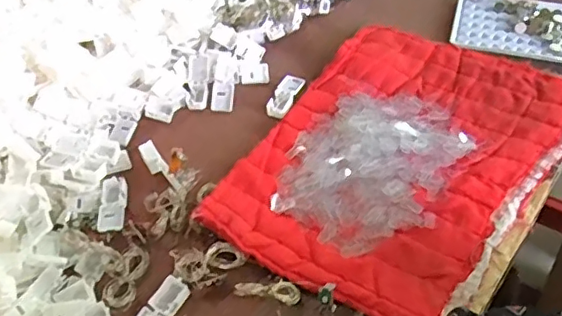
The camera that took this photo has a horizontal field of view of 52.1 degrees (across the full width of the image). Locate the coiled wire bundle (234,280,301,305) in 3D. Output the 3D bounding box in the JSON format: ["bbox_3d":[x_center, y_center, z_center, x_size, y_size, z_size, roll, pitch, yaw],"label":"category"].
[{"bbox_3d":[-0.009,0.094,0.409,0.045,0.015,0.015,4,50,7],"label":"coiled wire bundle"}]

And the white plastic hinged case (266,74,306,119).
[{"bbox_3d":[0.004,-0.062,0.552,0.022,0.007,0.058,16,52,17],"label":"white plastic hinged case"}]

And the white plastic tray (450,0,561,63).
[{"bbox_3d":[0.248,-0.141,0.595,0.129,0.011,0.094,13,51,14],"label":"white plastic tray"}]

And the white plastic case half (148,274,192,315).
[{"bbox_3d":[-0.081,0.100,0.416,0.021,0.009,0.027,27,56,24],"label":"white plastic case half"}]

